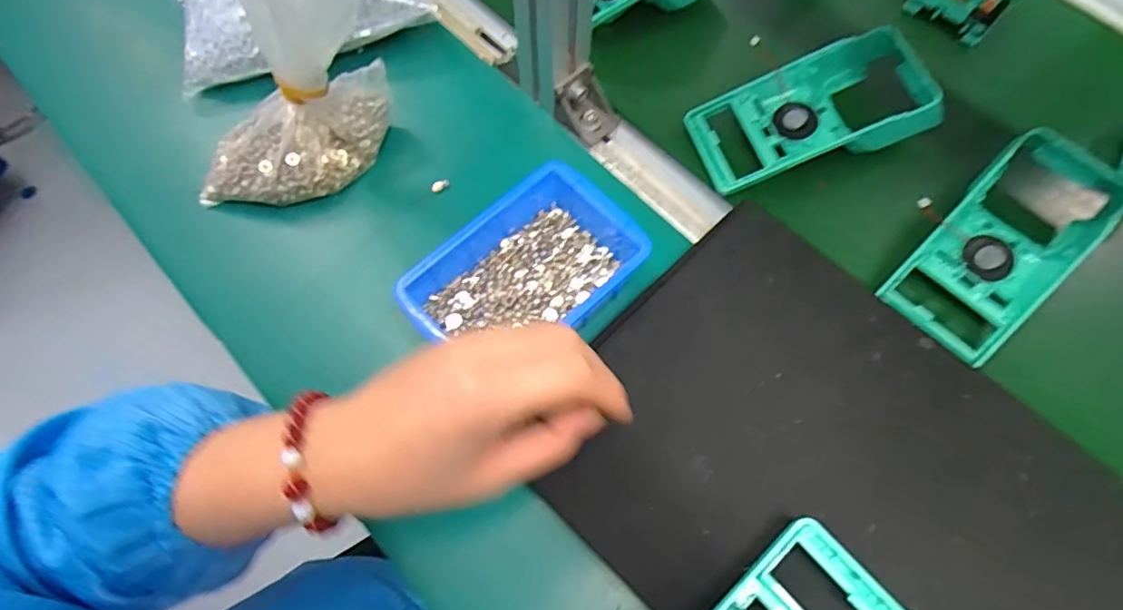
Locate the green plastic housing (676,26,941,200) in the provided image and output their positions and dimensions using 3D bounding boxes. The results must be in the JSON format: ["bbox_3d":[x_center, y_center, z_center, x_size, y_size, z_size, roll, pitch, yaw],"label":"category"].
[{"bbox_3d":[0.200,-0.154,0.445,0.187,0.056,0.091,-14,69,-5],"label":"green plastic housing"}]

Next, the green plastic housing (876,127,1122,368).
[{"bbox_3d":[0.313,-0.044,0.395,0.173,0.056,0.088,-39,73,-14],"label":"green plastic housing"}]

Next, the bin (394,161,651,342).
[{"bbox_3d":[-0.023,-0.018,0.380,0.151,0.047,0.099,-39,74,-12],"label":"bin"}]

